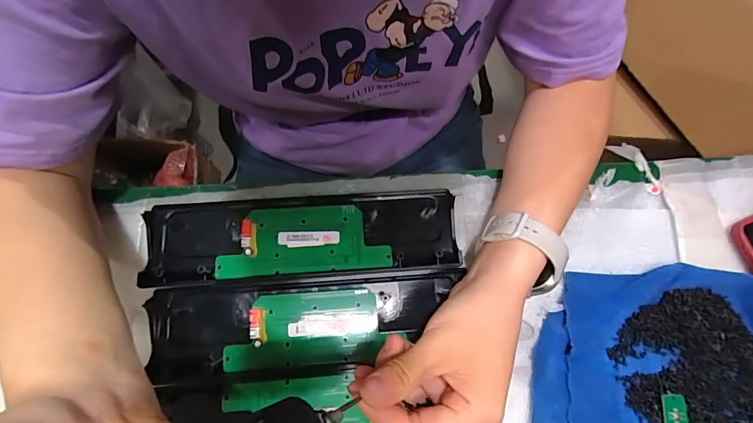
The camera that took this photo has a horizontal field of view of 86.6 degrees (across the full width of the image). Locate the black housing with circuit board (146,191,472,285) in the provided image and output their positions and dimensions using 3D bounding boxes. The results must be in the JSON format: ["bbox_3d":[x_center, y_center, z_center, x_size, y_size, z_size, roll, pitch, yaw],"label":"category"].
[{"bbox_3d":[-0.059,0.021,0.326,0.245,0.028,0.067,-4,80,-2],"label":"black housing with circuit board"}]

